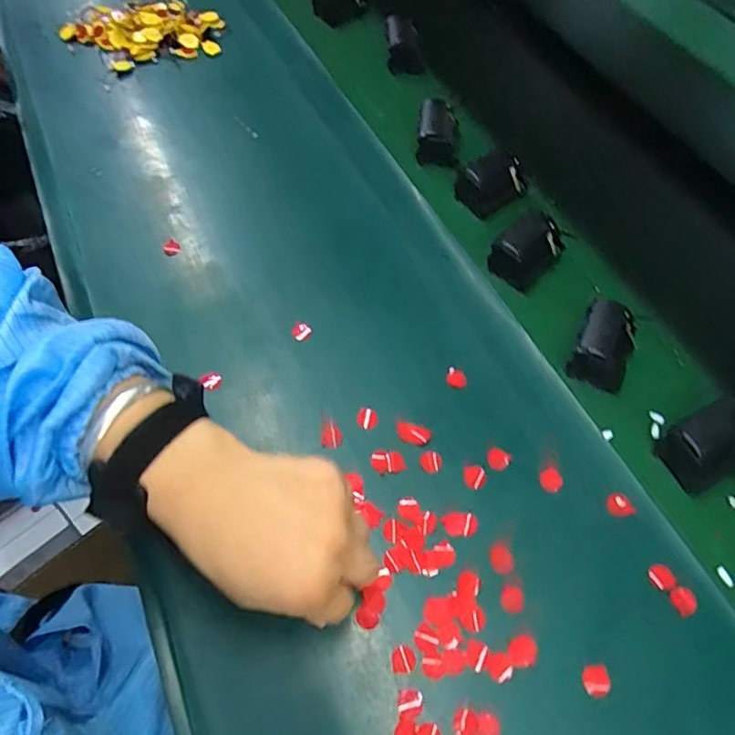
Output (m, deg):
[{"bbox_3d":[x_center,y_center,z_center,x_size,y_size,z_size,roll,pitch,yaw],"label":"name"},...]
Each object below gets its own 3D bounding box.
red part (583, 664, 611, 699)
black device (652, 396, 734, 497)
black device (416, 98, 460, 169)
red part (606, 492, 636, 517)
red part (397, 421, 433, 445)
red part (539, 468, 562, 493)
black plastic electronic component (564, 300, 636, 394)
[{"bbox_3d":[0.145,0.199,0.343,0.018,0.006,0.018,1,59,-1],"label":"red part"},{"bbox_3d":[0.268,0.062,0.426,0.073,0.045,0.050,-25,63,-16],"label":"black device"},{"bbox_3d":[0.079,-0.257,0.603,0.055,0.043,0.064,8,59,3],"label":"black device"},{"bbox_3d":[0.188,0.103,0.405,0.018,0.004,0.019,-20,62,-13],"label":"red part"},{"bbox_3d":[0.036,0.052,0.427,0.028,0.004,0.017,17,60,8],"label":"red part"},{"bbox_3d":[0.140,0.085,0.412,0.018,0.004,0.017,1,59,-1],"label":"red part"},{"bbox_3d":[0.203,-0.018,0.465,0.054,0.044,0.069,24,61,12],"label":"black plastic electronic component"}]

